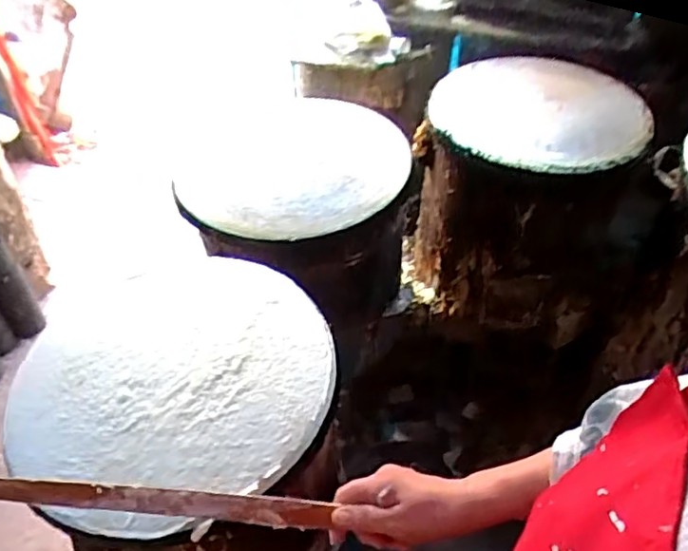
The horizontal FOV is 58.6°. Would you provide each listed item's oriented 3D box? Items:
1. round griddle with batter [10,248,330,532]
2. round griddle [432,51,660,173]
[{"bbox_3d":[-0.198,0.116,0.711,0.355,0.025,0.350,-4,47,-1],"label":"round griddle with batter"},{"bbox_3d":[0.376,-0.313,1.151,0.400,0.053,0.384,1,43,0],"label":"round griddle"}]

